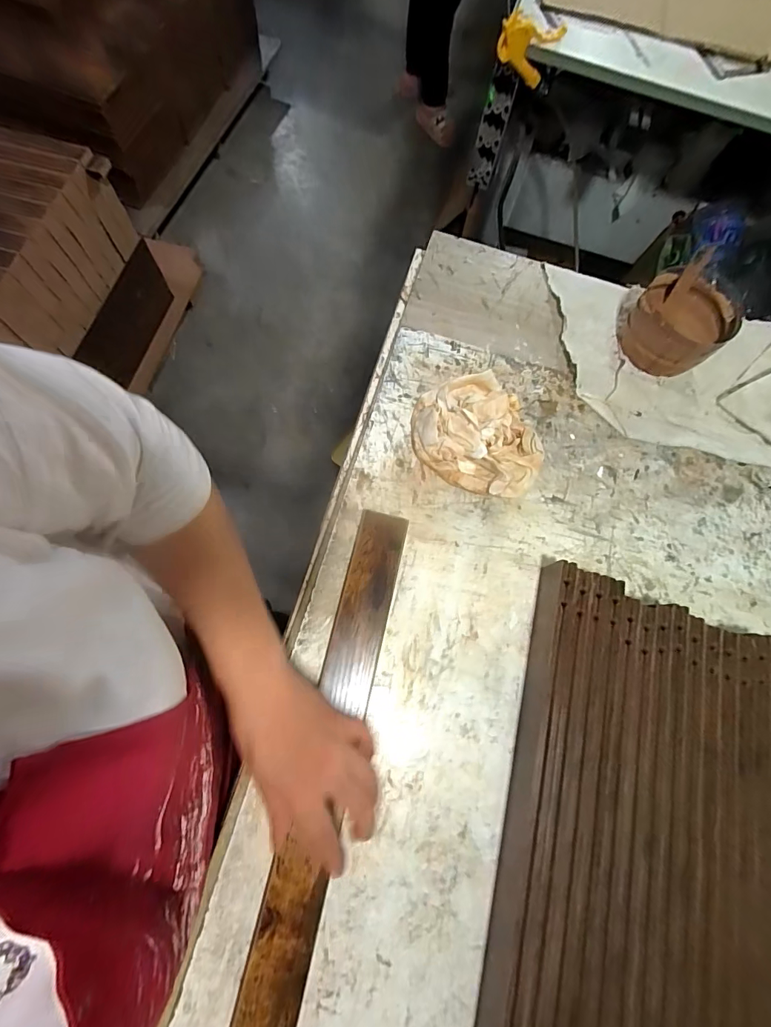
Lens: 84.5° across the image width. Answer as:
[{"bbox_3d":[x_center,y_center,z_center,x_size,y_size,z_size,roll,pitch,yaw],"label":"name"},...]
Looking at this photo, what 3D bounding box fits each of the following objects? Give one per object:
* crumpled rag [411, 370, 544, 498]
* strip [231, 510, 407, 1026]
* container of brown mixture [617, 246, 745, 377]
[{"bbox_3d":[0.092,-0.078,0.439,0.115,0.048,0.141,-26,78,-12],"label":"crumpled rag"},{"bbox_3d":[-0.081,0.348,0.313,0.048,0.016,0.729,12,73,4],"label":"strip"},{"bbox_3d":[0.340,-0.223,0.494,0.104,0.063,0.112,39,75,6],"label":"container of brown mixture"}]

